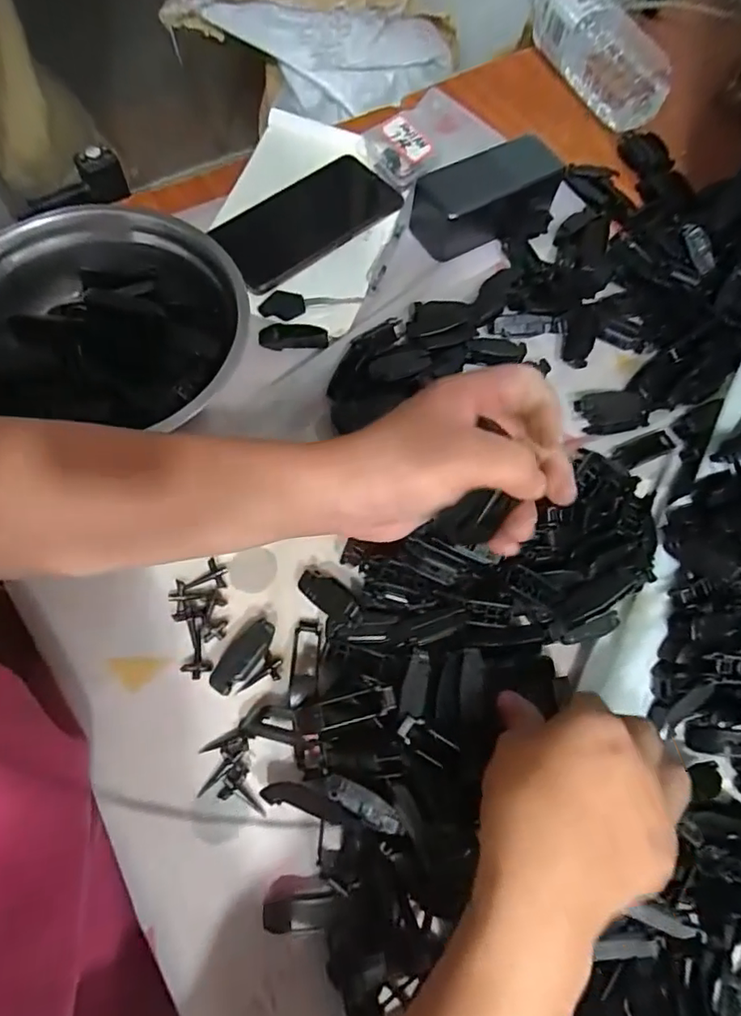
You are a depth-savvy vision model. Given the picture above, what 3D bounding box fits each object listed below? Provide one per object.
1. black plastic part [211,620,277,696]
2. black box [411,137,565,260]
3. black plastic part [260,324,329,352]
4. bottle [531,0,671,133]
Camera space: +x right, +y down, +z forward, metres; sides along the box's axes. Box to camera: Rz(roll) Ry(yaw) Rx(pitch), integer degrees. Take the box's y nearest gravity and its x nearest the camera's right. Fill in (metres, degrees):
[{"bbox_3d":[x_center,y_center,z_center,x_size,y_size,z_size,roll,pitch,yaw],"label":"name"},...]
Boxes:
[{"bbox_3d":[-0.078,0.091,0.333,0.017,0.017,0.048,35,70,11],"label":"black plastic part"},{"bbox_3d":[0.105,-0.272,0.471,0.126,0.044,0.064,-22,70,-12],"label":"black box"},{"bbox_3d":[-0.061,-0.137,0.431,0.054,0.006,0.021,1,67,-3],"label":"black plastic part"},{"bbox_3d":[0.224,-0.472,0.559,0.054,0.070,0.206,-26,71,-13],"label":"bottle"}]

